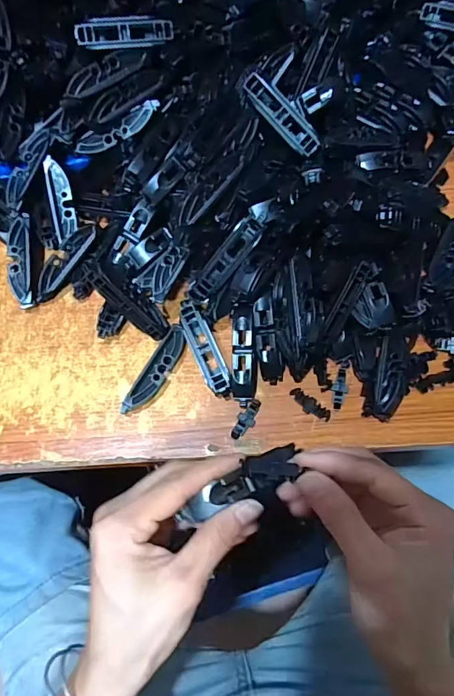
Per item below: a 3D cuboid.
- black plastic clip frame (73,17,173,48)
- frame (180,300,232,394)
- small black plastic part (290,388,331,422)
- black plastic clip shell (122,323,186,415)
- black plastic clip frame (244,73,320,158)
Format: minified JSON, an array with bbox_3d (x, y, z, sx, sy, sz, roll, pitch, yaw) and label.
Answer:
[{"bbox_3d":[-0.079,-0.246,0.337,0.074,0.018,0.006,-8,34,-8],"label":"black plastic clip frame"},{"bbox_3d":[-0.019,0.001,0.347,0.020,0.021,0.079,-23,74,-9],"label":"frame"},{"bbox_3d":[0.066,0.045,0.342,0.036,0.004,0.013,40,75,11],"label":"small black plastic part"},{"bbox_3d":[-0.055,0.019,0.341,0.017,0.018,0.078,29,73,8],"label":"black plastic clip shell"},{"bbox_3d":[0.041,-0.177,0.329,0.016,0.011,0.073,-43,91,-14],"label":"black plastic clip frame"}]

